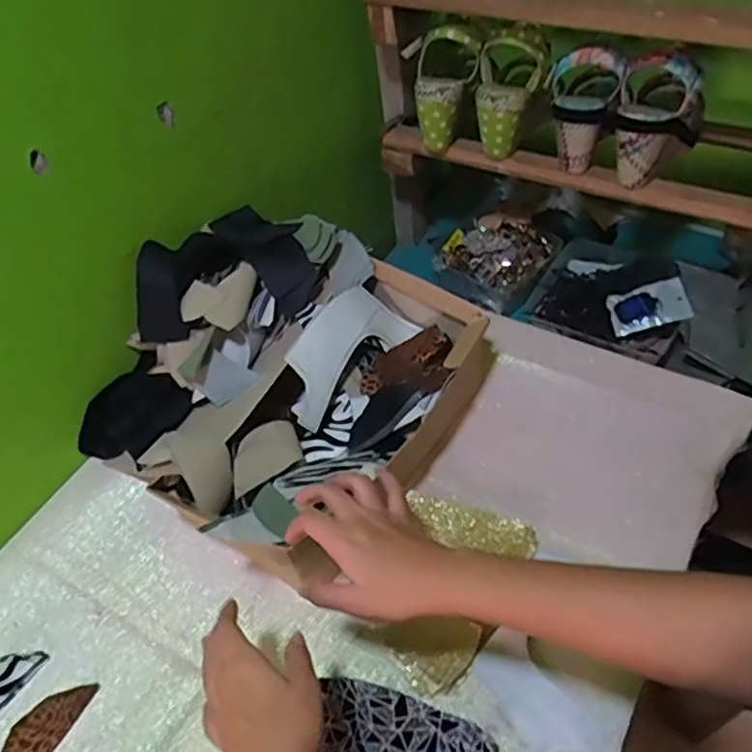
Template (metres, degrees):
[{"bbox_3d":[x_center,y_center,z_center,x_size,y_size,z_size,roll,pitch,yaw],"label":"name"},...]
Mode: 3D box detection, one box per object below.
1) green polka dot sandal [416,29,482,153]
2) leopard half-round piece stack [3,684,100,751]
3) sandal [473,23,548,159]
[{"bbox_3d":[0.076,-0.359,0.818,0.078,0.144,0.051,29,34,28],"label":"green polka dot sandal"},{"bbox_3d":[-0.290,0.306,0.555,0.045,0.008,0.105,20,54,22],"label":"leopard half-round piece stack"},{"bbox_3d":[0.165,-0.342,0.799,0.080,0.143,0.078,6,50,12],"label":"sandal"}]

